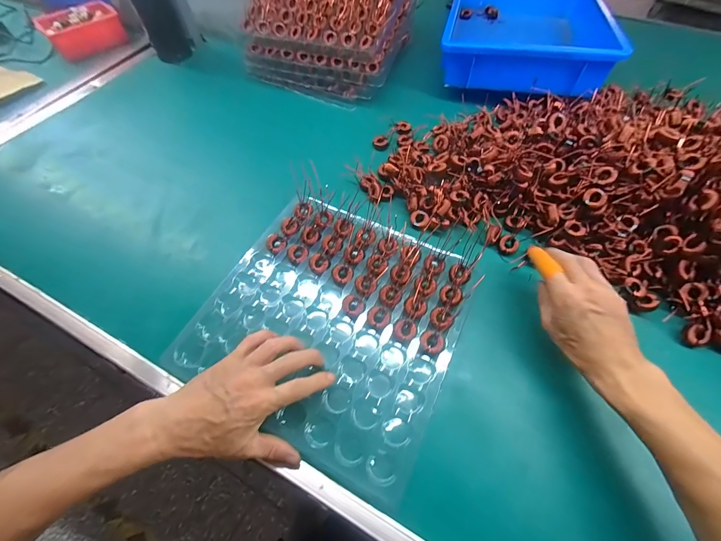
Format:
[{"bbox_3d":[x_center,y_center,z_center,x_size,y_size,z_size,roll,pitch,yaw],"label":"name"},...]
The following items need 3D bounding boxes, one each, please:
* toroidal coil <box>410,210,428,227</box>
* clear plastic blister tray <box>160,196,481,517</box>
[{"bbox_3d":[0.086,-0.077,0.461,0.024,0.009,0.028,-15,61,-8],"label":"toroidal coil"},{"bbox_3d":[-0.033,0.057,0.379,0.281,0.024,0.279,23,63,12],"label":"clear plastic blister tray"}]

